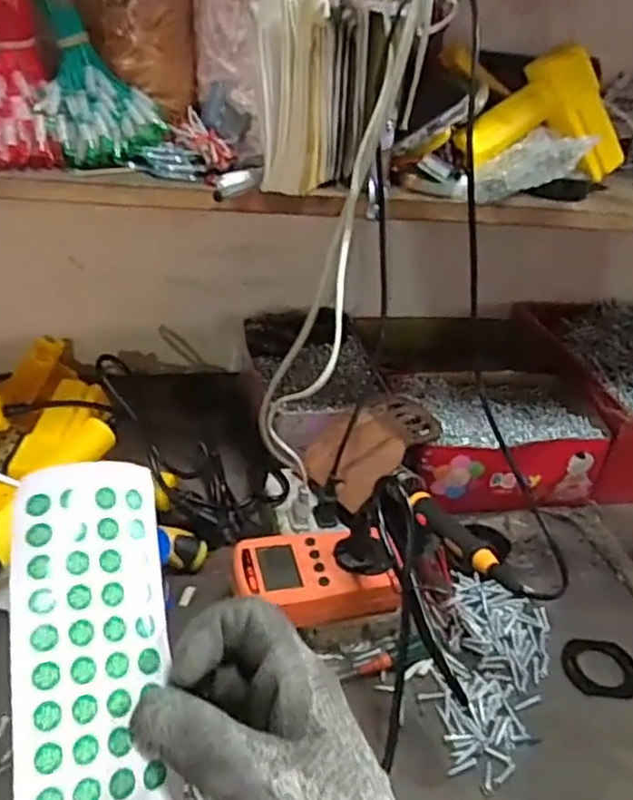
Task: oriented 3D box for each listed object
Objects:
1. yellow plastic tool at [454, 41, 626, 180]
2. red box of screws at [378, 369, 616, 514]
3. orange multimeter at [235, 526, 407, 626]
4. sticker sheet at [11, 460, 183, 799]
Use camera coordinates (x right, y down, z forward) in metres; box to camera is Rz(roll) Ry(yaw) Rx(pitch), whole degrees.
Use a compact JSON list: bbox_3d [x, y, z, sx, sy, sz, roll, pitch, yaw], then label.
[{"bbox_3d":[0.193,-0.225,0.572,0.145,0.114,0.022,-33,9,-14],"label":"yellow plastic tool"},{"bbox_3d":[0.186,0.043,0.718,0.218,0.078,0.162,3,32,-6],"label":"red box of screws"},{"bbox_3d":[-0.001,0.132,0.509,0.121,0.032,0.064,3,32,-8],"label":"orange multimeter"},{"bbox_3d":[-0.079,0.118,0.243,0.054,0.030,0.198,-4,70,-17],"label":"sticker sheet"}]

